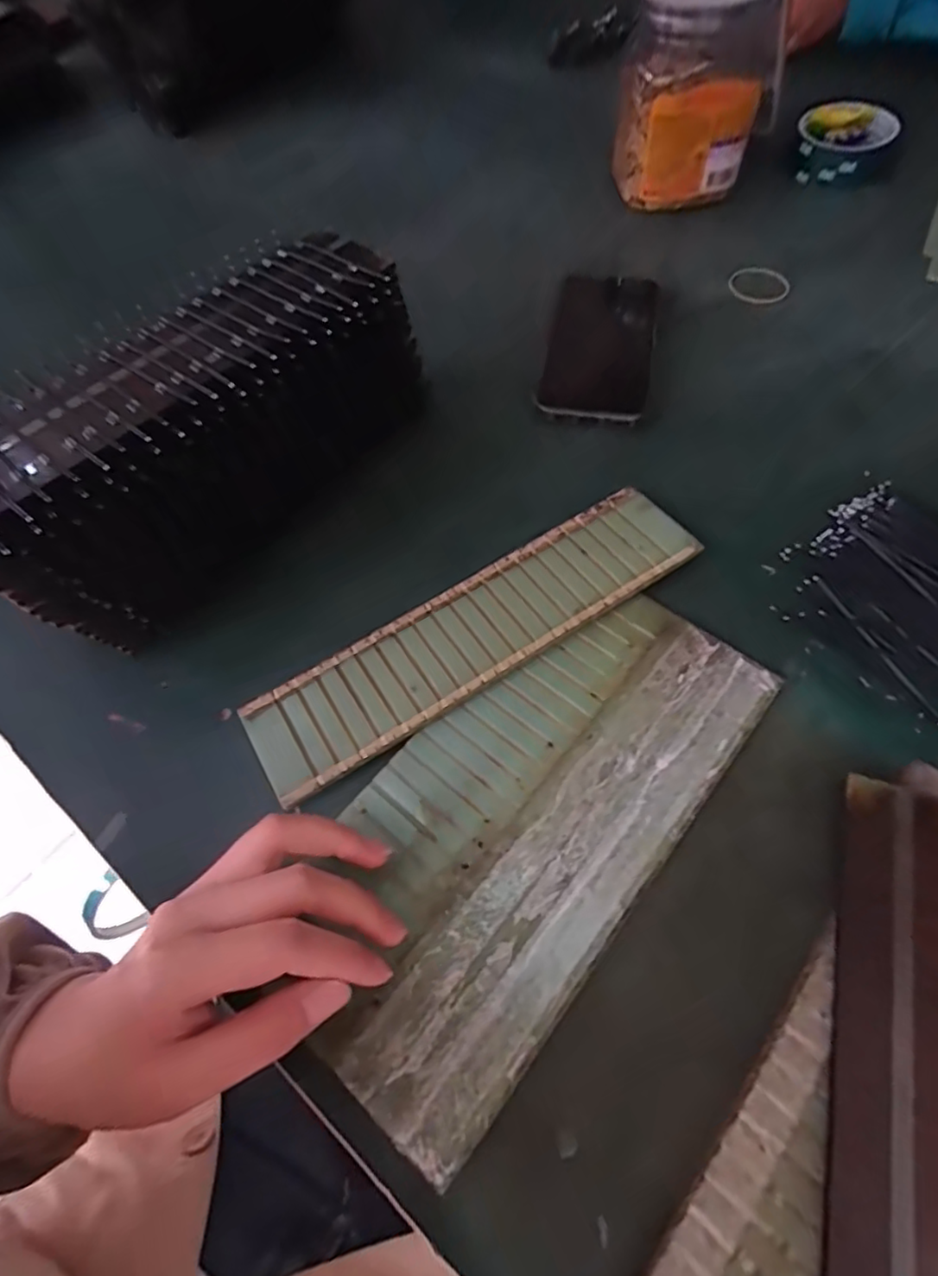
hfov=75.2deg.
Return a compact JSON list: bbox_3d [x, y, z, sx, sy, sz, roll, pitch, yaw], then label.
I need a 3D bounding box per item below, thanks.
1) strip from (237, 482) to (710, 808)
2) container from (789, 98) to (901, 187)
[{"bbox_3d":[0.005,-0.004,0.339,0.264,0.010,0.063,-31,63,-13],"label":"strip"},{"bbox_3d":[0.342,-0.454,0.561,0.079,0.041,0.086,-2,61,4],"label":"container"}]

